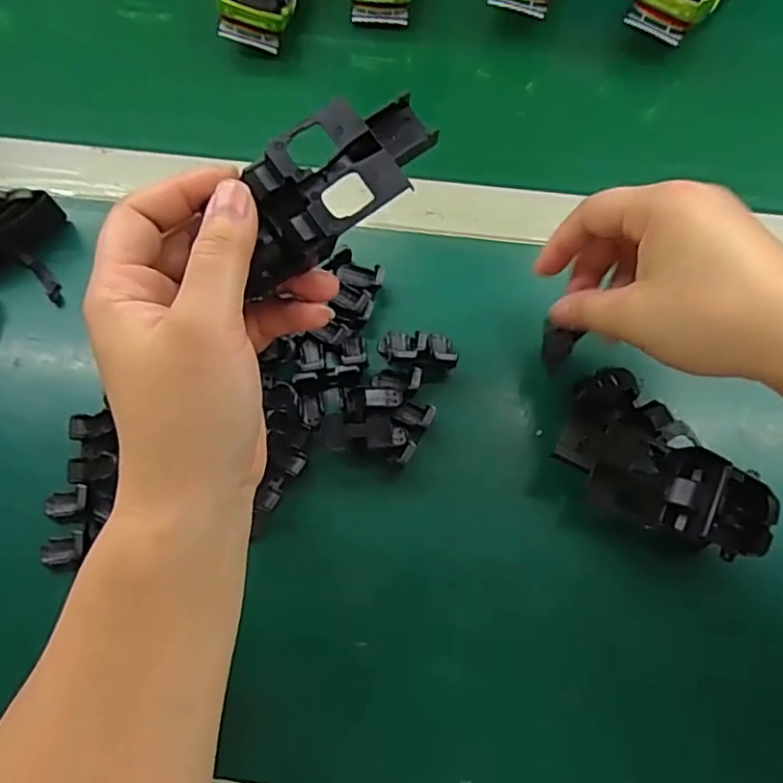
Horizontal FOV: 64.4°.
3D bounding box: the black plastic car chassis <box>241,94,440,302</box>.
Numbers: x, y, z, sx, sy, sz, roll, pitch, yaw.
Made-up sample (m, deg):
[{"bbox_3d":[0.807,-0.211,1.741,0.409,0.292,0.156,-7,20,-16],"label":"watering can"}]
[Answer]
[{"bbox_3d":[-0.023,-0.077,0.235,0.090,0.026,0.044,-45,75,-3],"label":"black plastic car chassis"}]

